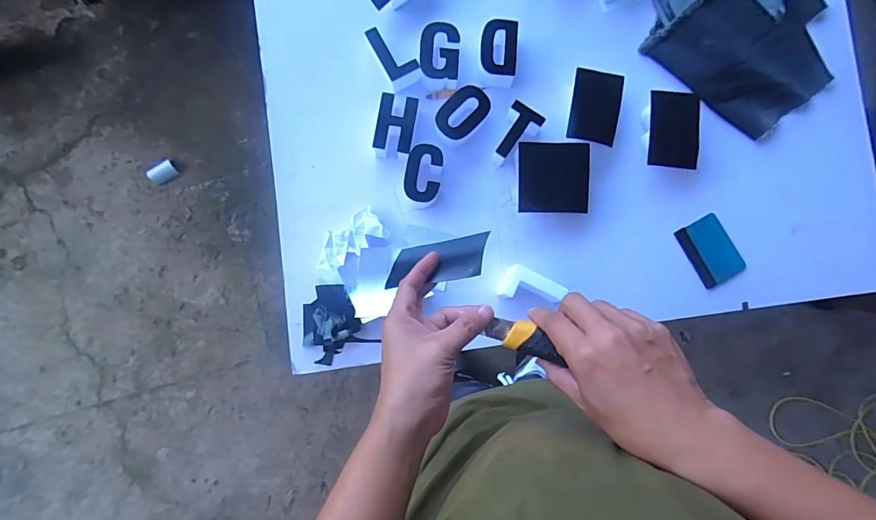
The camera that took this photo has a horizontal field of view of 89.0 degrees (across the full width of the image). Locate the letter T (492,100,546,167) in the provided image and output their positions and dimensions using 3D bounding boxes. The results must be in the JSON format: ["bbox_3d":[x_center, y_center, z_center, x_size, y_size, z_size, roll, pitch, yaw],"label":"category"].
[{"bbox_3d":[0.113,-0.181,0.656,0.052,0.040,0.087,30,87,0],"label":"letter T"}]

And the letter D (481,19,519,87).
[{"bbox_3d":[0.089,-0.306,0.663,0.055,0.040,0.087,1,87,-2],"label":"letter D"}]

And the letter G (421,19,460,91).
[{"bbox_3d":[0.002,-0.300,0.663,0.058,0.037,0.088,0,87,-2],"label":"letter G"}]

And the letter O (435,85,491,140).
[{"bbox_3d":[0.037,-0.214,0.656,0.089,0.038,0.058,-42,89,-3],"label":"letter O"}]

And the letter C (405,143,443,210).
[{"bbox_3d":[-0.021,-0.122,0.650,0.054,0.039,0.087,5,87,-1],"label":"letter C"}]

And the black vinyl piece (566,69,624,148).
[{"bbox_3d":[0.232,-0.223,0.652,0.070,0.010,0.099,9,95,1],"label":"black vinyl piece"}]

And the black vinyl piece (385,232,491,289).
[{"bbox_3d":[0.000,-0.001,0.465,0.012,0.116,0.060,47,45,-34],"label":"black vinyl piece"}]

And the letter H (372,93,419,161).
[{"bbox_3d":[-0.061,-0.192,0.649,0.055,0.044,0.084,13,86,-2],"label":"letter H"}]

